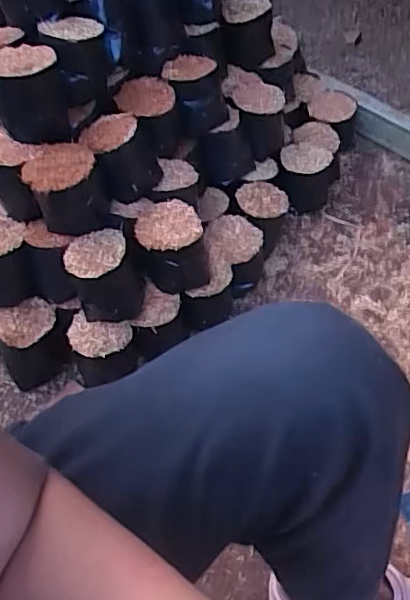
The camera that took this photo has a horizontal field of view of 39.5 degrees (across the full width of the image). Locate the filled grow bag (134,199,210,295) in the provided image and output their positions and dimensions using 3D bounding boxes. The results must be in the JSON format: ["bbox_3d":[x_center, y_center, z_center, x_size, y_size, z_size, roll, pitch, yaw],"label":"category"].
[{"bbox_3d":[-0.049,-0.076,0.852,0.096,0.110,0.101,-7,52,-2],"label":"filled grow bag"}]

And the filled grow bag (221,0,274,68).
[{"bbox_3d":[0.081,-0.498,1.063,0.094,0.109,0.090,2,53,4],"label":"filled grow bag"}]

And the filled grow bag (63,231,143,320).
[{"bbox_3d":[-0.145,-0.034,0.823,0.097,0.100,0.108,-15,53,-9],"label":"filled grow bag"}]

